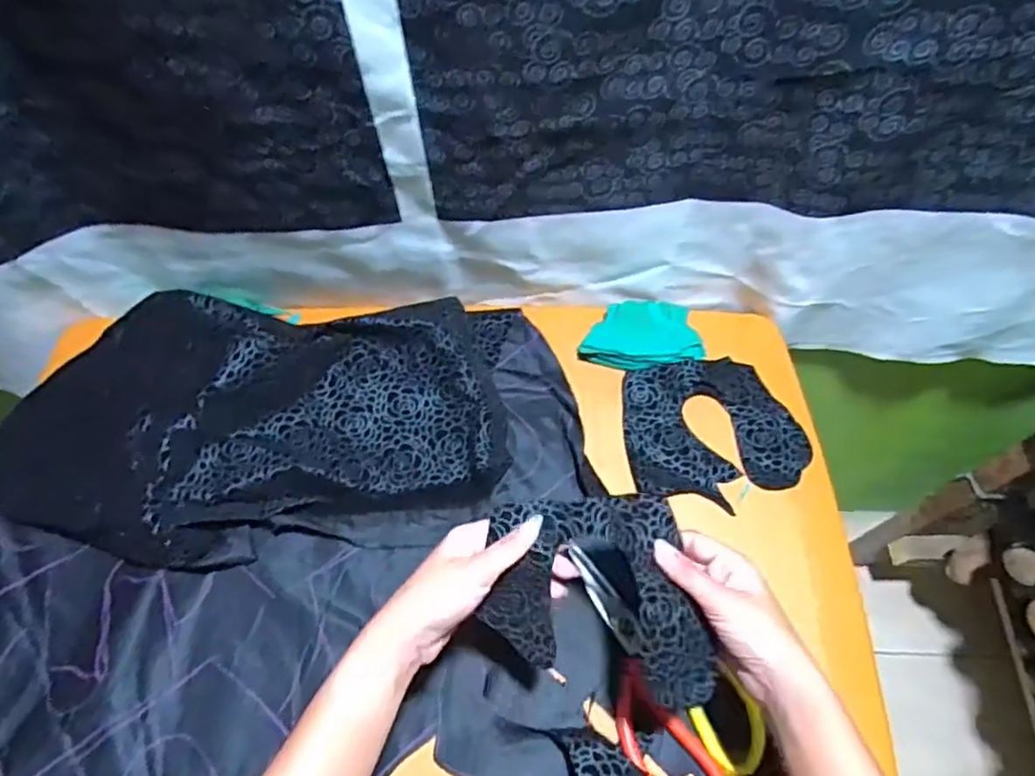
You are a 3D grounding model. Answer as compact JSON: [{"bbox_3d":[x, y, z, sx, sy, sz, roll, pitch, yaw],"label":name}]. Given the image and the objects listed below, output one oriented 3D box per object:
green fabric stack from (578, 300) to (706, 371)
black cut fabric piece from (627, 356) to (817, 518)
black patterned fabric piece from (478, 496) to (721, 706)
[{"bbox_3d":[0.126,-0.052,0.648,0.117,0.022,0.076,5,62,2],"label":"green fabric stack"},{"bbox_3d":[0.185,0.037,0.611,0.164,0.023,0.135,-10,63,-5],"label":"black cut fabric piece"},{"bbox_3d":[0.052,0.141,0.425,0.140,0.046,0.127,-3,62,-2],"label":"black patterned fabric piece"}]

